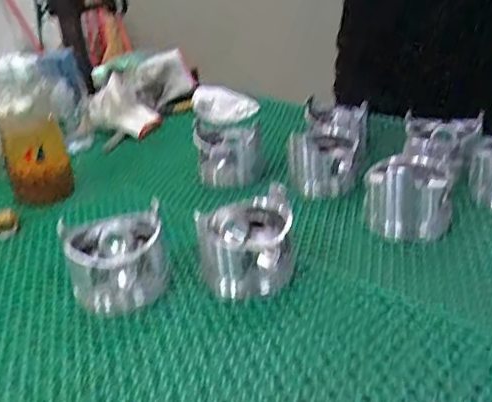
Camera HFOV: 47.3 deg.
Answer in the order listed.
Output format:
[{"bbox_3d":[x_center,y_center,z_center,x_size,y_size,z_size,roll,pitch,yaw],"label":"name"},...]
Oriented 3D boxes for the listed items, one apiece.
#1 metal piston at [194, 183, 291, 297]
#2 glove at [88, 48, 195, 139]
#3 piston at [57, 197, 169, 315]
[{"bbox_3d":[0.000,0.031,0.525,0.083,0.075,0.095,-5,26,1],"label":"metal piston"},{"bbox_3d":[-0.188,-0.201,1.006,0.117,0.091,0.272,2,27,14],"label":"glove"},{"bbox_3d":[-0.117,0.051,0.512,0.083,0.072,0.098,-9,26,-7],"label":"piston"}]

